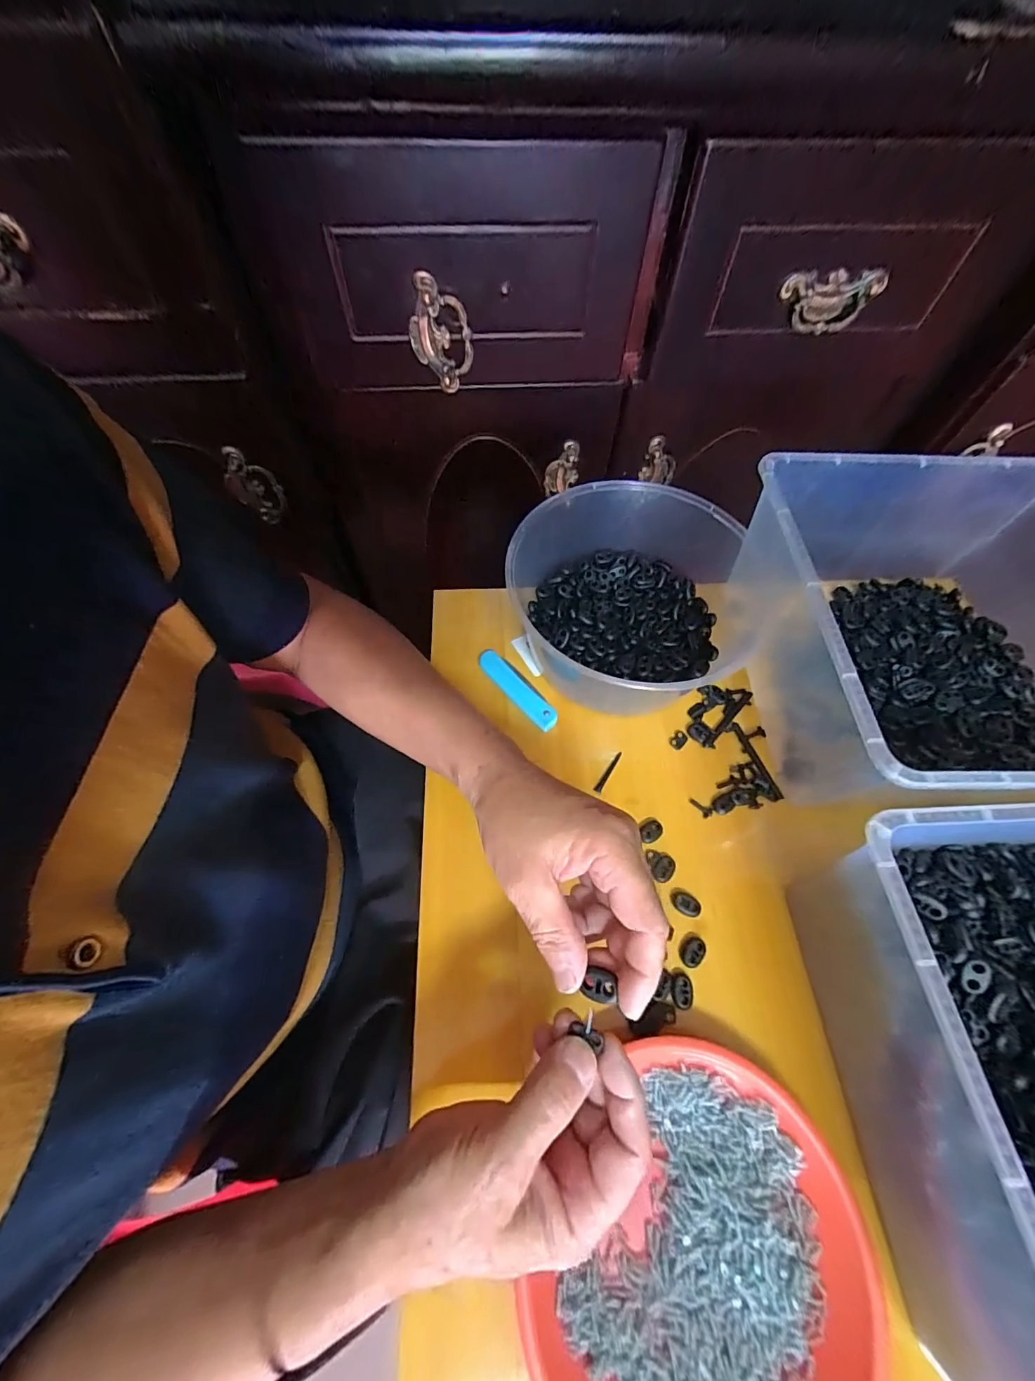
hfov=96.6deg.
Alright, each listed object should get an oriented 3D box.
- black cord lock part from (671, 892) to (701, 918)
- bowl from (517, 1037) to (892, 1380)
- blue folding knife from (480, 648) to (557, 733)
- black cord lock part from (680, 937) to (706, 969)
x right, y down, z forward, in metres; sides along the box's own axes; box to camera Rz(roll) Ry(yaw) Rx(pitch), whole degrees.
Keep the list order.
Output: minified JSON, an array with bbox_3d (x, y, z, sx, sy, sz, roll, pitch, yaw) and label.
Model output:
[{"bbox_3d":[0.132,0.167,0.361,0.022,0.007,0.015,32,66,14],"label":"black cord lock part"},{"bbox_3d":[0.101,0.318,0.263,0.186,0.030,0.188,-3,63,-3],"label":"bowl"},{"bbox_3d":[0.001,-0.003,0.444,0.028,0.007,0.101,-36,69,-18],"label":"blue folding knife"},{"bbox_3d":[0.131,0.196,0.345,0.016,0.005,0.021,41,69,18],"label":"black cord lock part"}]

